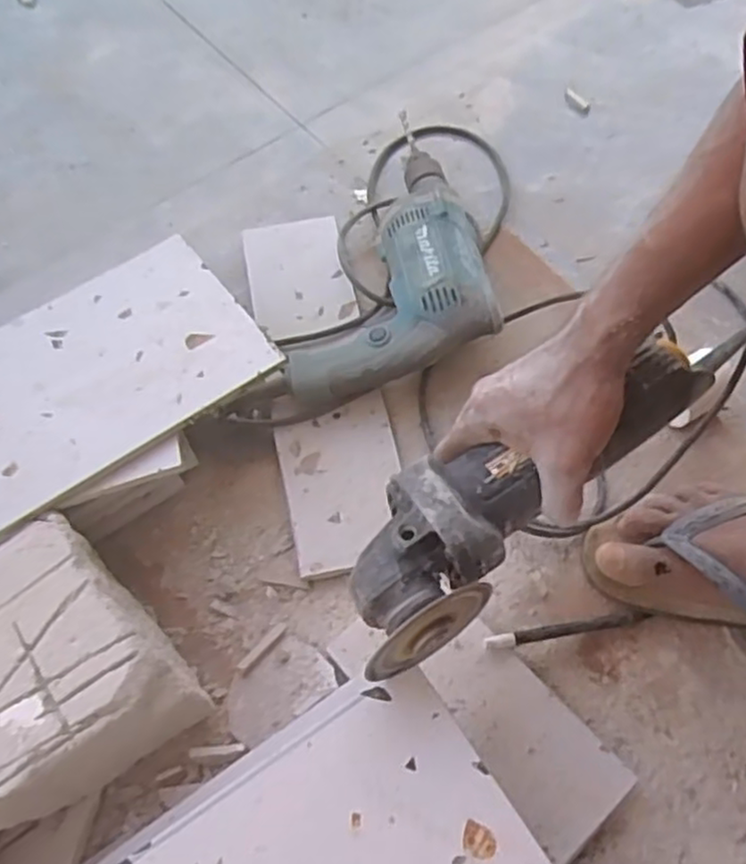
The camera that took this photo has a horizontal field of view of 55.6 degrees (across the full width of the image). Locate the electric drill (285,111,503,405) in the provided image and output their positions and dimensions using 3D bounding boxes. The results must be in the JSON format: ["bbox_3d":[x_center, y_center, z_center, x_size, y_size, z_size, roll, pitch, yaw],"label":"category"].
[{"bbox_3d":[0.004,-0.171,0.680,0.193,0.085,0.299,-8,61,-2],"label":"electric drill"}]

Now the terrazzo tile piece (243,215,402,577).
[{"bbox_3d":[-0.049,-0.057,0.658,0.098,0.021,0.382,-12,61,-4],"label":"terrazzo tile piece"}]

